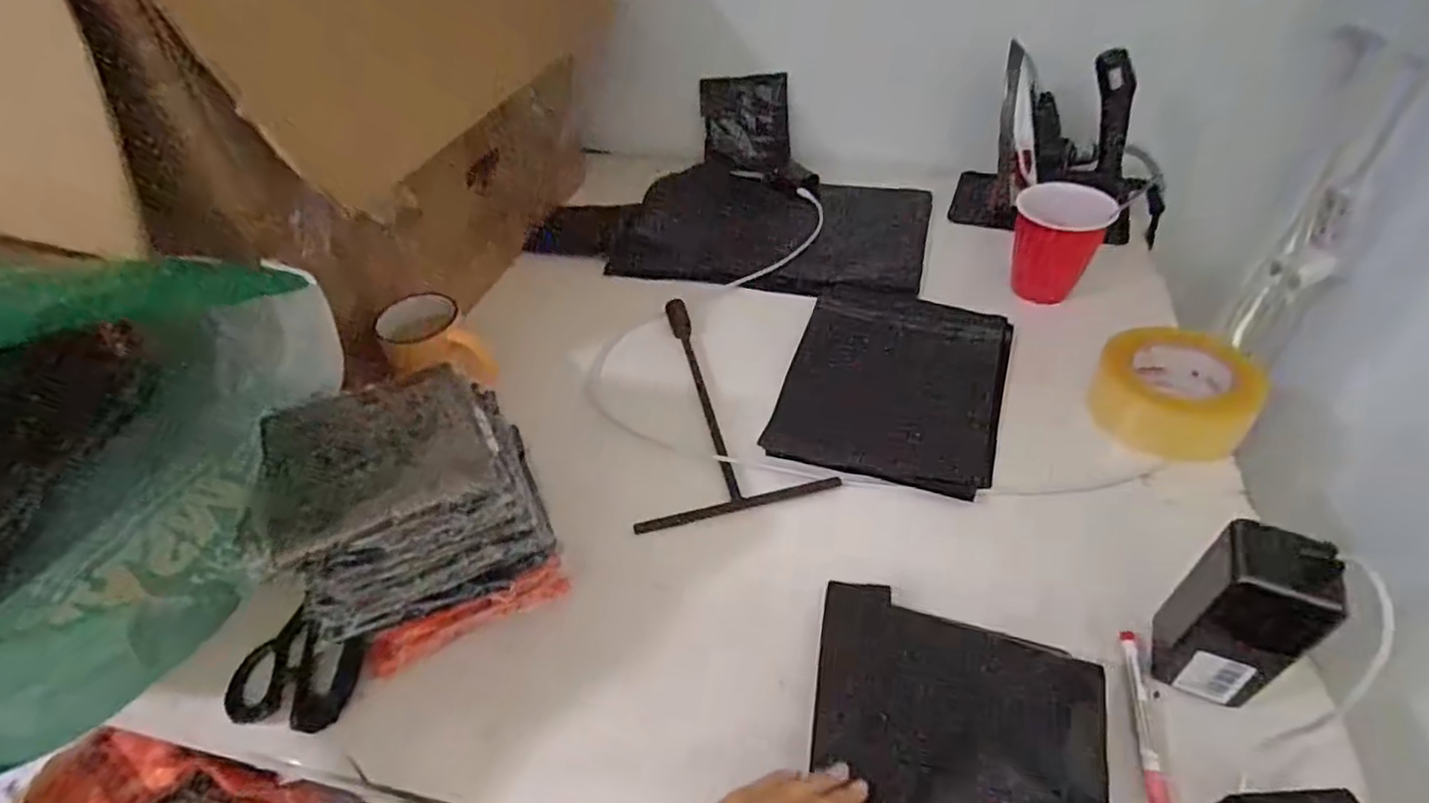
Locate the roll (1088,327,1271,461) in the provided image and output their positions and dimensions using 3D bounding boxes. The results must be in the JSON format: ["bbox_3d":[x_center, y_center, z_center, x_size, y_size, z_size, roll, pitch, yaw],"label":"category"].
[{"bbox_3d":[0.419,-0.013,0.612,0.127,0.050,0.117,16,47,20],"label":"roll"}]

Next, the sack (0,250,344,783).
[{"bbox_3d":[-0.397,0.030,0.409,0.251,0.225,0.302,21,49,23],"label":"sack"}]

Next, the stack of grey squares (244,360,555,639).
[{"bbox_3d":[-0.209,0.062,0.457,0.156,0.110,0.122,-19,46,-16],"label":"stack of grey squares"}]

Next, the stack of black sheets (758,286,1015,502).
[{"bbox_3d":[0.182,-0.026,0.676,0.202,0.017,0.264,13,46,16],"label":"stack of black sheets"}]

